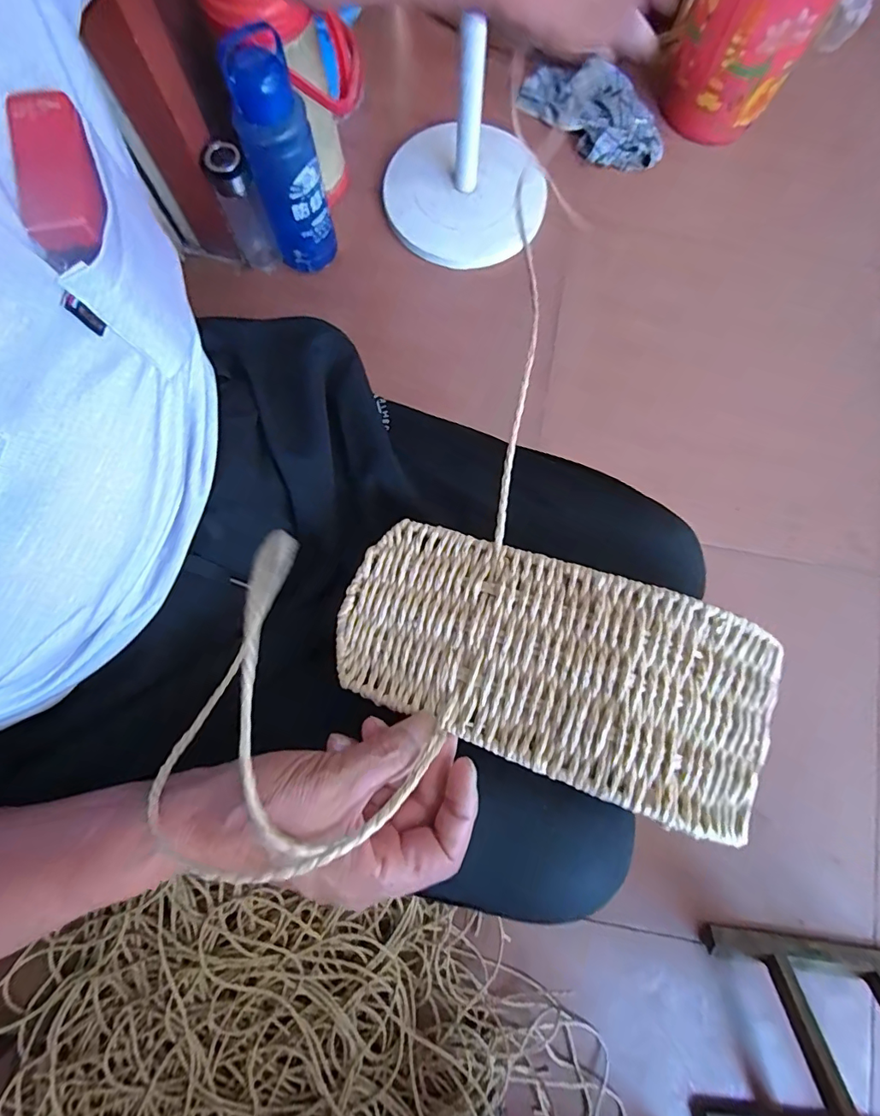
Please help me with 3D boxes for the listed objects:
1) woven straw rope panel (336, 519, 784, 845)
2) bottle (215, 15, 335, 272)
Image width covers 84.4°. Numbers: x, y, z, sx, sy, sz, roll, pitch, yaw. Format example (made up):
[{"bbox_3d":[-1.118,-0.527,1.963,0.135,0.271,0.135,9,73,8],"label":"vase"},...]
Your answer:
[{"bbox_3d":[0.060,0.060,0.288,0.251,0.033,0.115,18,80,15],"label":"woven straw rope panel"},{"bbox_3d":[-0.237,-0.589,0.753,0.103,0.316,0.075,-20,81,-4],"label":"bottle"}]

